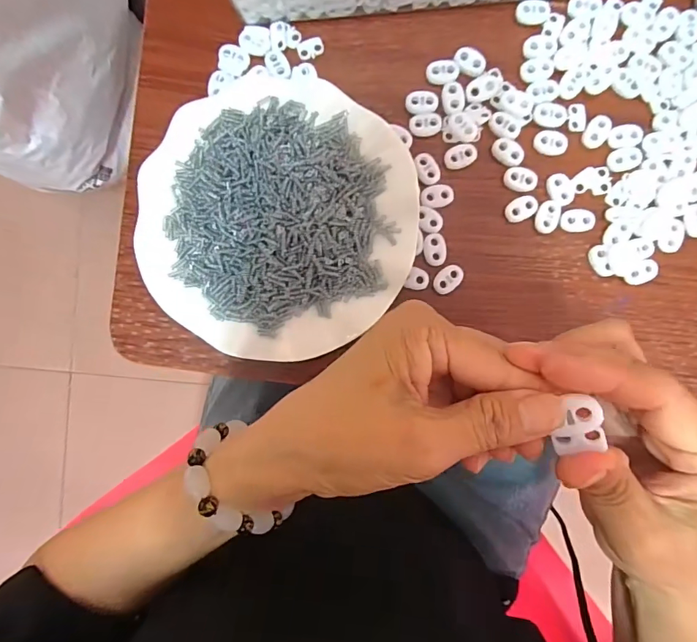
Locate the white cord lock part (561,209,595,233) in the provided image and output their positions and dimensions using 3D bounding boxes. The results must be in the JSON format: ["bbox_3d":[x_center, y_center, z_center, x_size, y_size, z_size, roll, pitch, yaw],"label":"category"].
[{"bbox_3d":[0.160,-0.070,0.306,0.022,0.004,0.016,-4,94,3],"label":"white cord lock part"}]

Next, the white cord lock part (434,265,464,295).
[{"bbox_3d":[0.071,-0.029,0.311,0.024,0.004,0.015,-44,91,5],"label":"white cord lock part"}]

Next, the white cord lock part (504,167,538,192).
[{"bbox_3d":[0.120,-0.099,0.308,0.022,0.004,0.016,8,94,2],"label":"white cord lock part"}]

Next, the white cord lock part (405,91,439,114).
[{"bbox_3d":[0.052,-0.154,0.309,0.023,0.004,0.016,-3,94,3],"label":"white cord lock part"}]

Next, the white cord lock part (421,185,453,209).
[{"bbox_3d":[0.063,-0.088,0.311,0.023,0.004,0.016,-3,94,3],"label":"white cord lock part"}]

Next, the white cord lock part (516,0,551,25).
[{"bbox_3d":[0.128,-0.215,0.307,0.022,0.005,0.014,6,94,2],"label":"white cord lock part"}]

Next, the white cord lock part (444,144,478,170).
[{"bbox_3d":[0.079,-0.116,0.309,0.023,0.004,0.016,-18,93,4],"label":"white cord lock part"}]

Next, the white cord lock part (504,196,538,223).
[{"bbox_3d":[0.122,-0.079,0.310,0.023,0.004,0.015,-29,92,4],"label":"white cord lock part"}]

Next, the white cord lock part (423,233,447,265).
[{"bbox_3d":[0.061,-0.050,0.312,0.016,0.004,0.022,0,94,2],"label":"white cord lock part"}]

